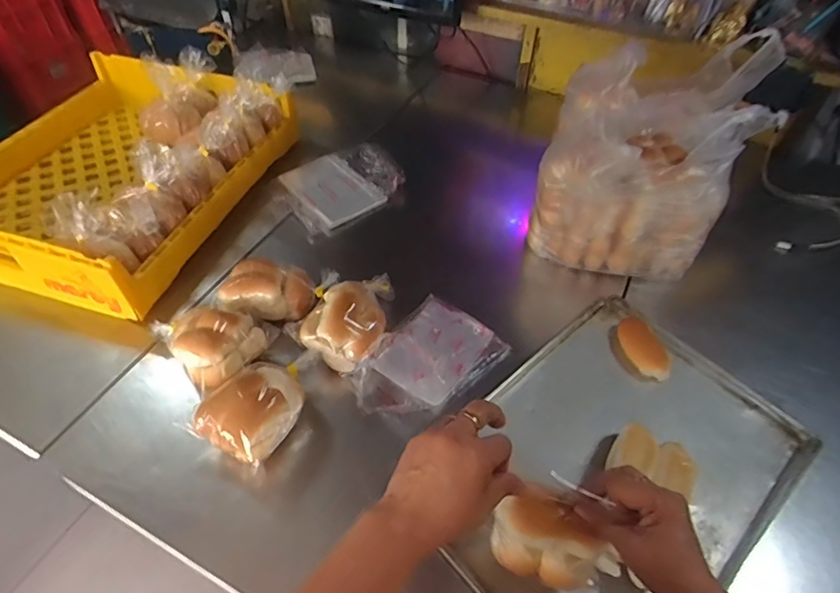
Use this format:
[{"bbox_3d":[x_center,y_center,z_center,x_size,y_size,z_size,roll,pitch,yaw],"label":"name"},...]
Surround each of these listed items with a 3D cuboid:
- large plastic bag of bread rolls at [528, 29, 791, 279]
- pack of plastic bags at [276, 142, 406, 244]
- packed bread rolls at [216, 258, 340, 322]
[{"bbox_3d":[0.356,-0.206,0.809,0.289,0.256,0.269,17,52,13],"label":"large plastic bag of bread rolls"},{"bbox_3d":[-0.153,-0.224,0.981,0.238,0.023,0.181,-30,56,-23],"label":"pack of plastic bags"},{"bbox_3d":[-0.213,-0.008,0.753,0.159,0.074,0.089,-1,50,-2],"label":"packed bread rolls"}]

